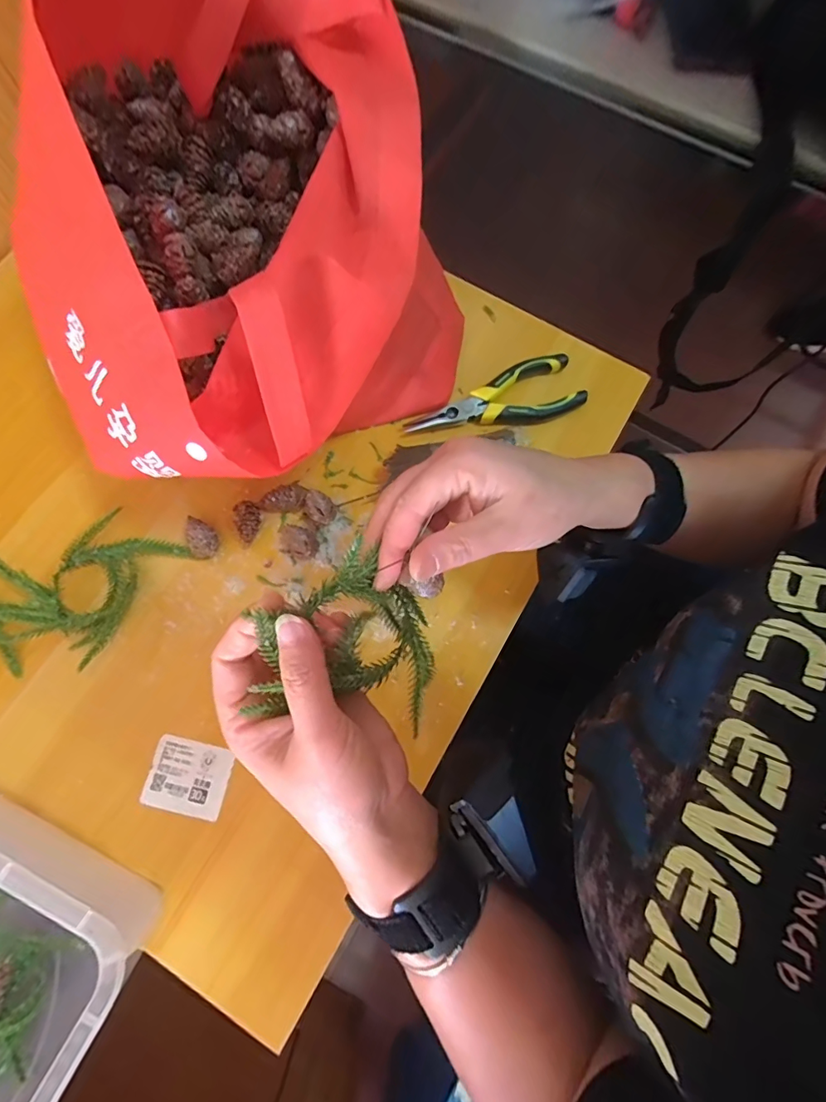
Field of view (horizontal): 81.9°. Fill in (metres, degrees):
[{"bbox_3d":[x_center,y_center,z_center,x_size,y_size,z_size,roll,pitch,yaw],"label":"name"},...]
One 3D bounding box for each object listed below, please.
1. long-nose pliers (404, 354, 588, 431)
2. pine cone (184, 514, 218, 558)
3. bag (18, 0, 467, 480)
[{"bbox_3d":[0.071,-0.135,0.423,0.156,0.015,0.057,-12,76,-4],"label":"long-nose pliers"},{"bbox_3d":[-0.170,-0.009,0.385,0.034,0.022,0.024,38,78,8],"label":"pine cone"},{"bbox_3d":[-0.100,-0.225,0.354,0.269,0.192,0.383,0,75,-1],"label":"bag"}]

